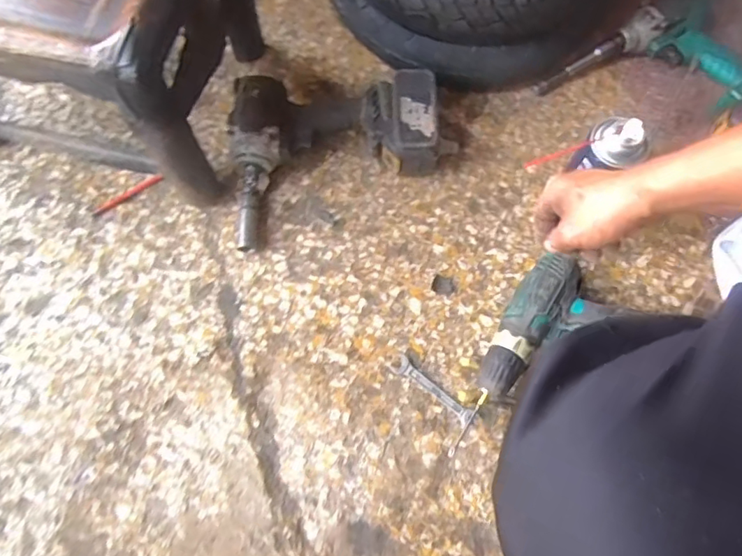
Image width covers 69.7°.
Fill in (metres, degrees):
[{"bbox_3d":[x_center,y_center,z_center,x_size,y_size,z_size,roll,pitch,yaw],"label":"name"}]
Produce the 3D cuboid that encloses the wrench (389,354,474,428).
[{"bbox_3d":[0.068,0.126,0.600,0.103,0.007,0.023,39,75,11],"label":"wrench"}]

